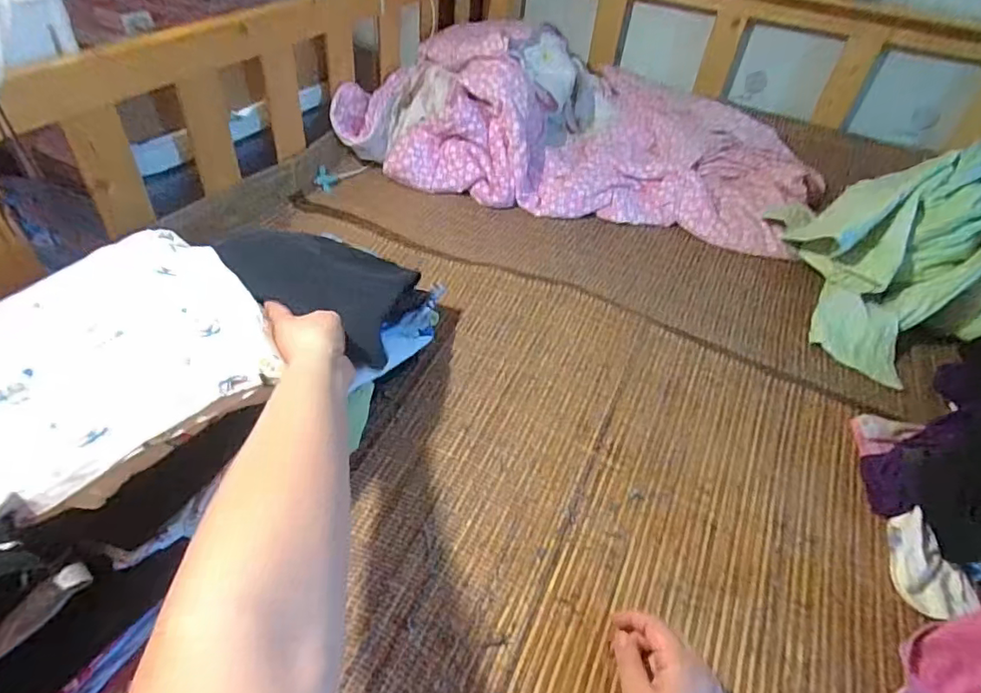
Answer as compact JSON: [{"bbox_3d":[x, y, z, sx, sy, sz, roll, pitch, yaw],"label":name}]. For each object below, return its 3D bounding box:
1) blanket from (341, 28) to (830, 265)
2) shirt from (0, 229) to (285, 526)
[{"bbox_3d":[0.177,-0.400,0.919,0.728,0.163,0.429,16,44,11],"label":"blanket"},{"bbox_3d":[-0.272,0.004,0.398,0.176,0.056,0.216,32,53,21],"label":"shirt"}]

